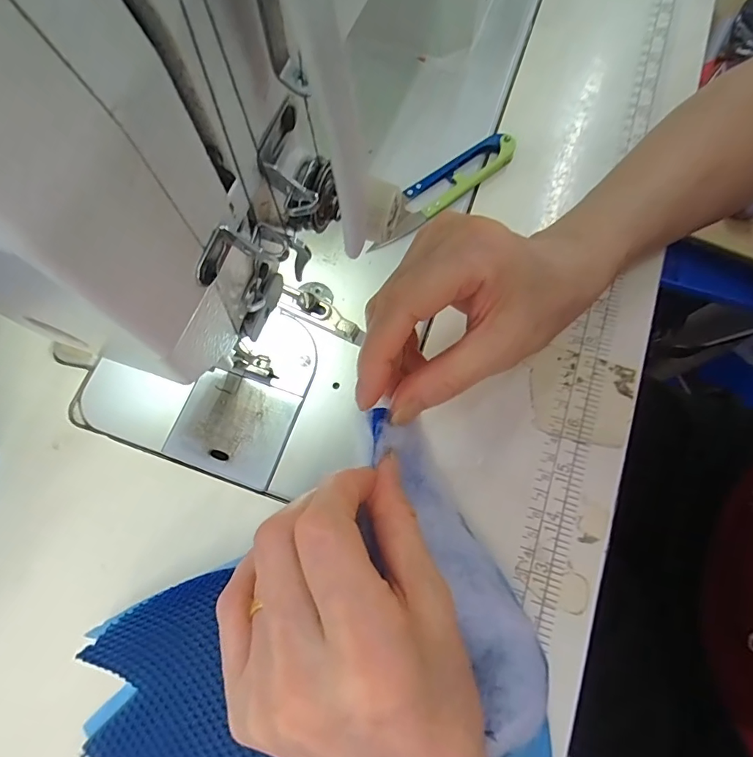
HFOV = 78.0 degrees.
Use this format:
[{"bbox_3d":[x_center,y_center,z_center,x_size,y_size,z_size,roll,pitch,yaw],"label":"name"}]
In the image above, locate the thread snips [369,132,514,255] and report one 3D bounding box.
[{"bbox_3d":[0.039,-0.121,0.295,0.111,0.012,0.026,-37,75,-10],"label":"thread snips"}]

